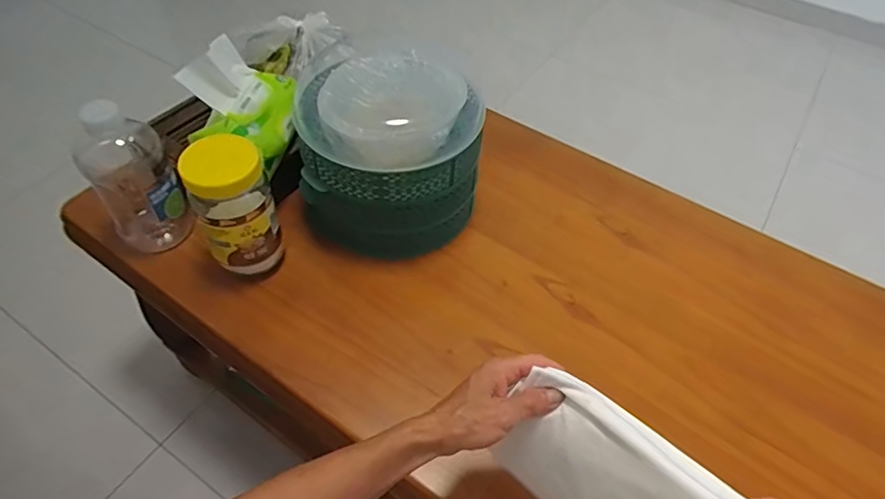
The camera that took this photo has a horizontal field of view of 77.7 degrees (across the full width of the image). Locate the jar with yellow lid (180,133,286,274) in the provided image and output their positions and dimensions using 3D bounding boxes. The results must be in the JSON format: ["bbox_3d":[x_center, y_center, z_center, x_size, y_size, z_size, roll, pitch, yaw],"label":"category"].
[{"bbox_3d":[-0.236,-0.047,0.633,0.080,0.158,0.075,1,51,-2],"label":"jar with yellow lid"}]

